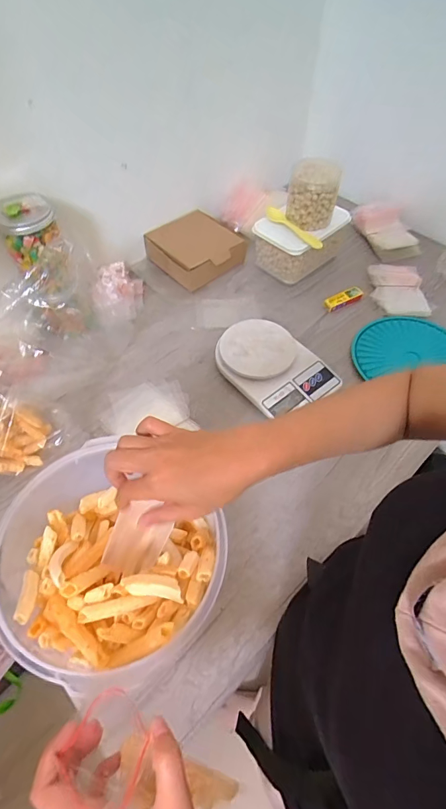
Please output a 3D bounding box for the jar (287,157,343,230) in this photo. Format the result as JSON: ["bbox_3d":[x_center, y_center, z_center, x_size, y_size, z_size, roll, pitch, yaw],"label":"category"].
[{"bbox_3d":[0.182,-0.431,0.788,0.096,0.107,0.110,11,57,8],"label":"jar"}]

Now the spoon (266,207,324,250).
[{"bbox_3d":[0.141,-0.365,0.807,0.039,0.018,0.167,-32,62,-19],"label":"spoon"}]

